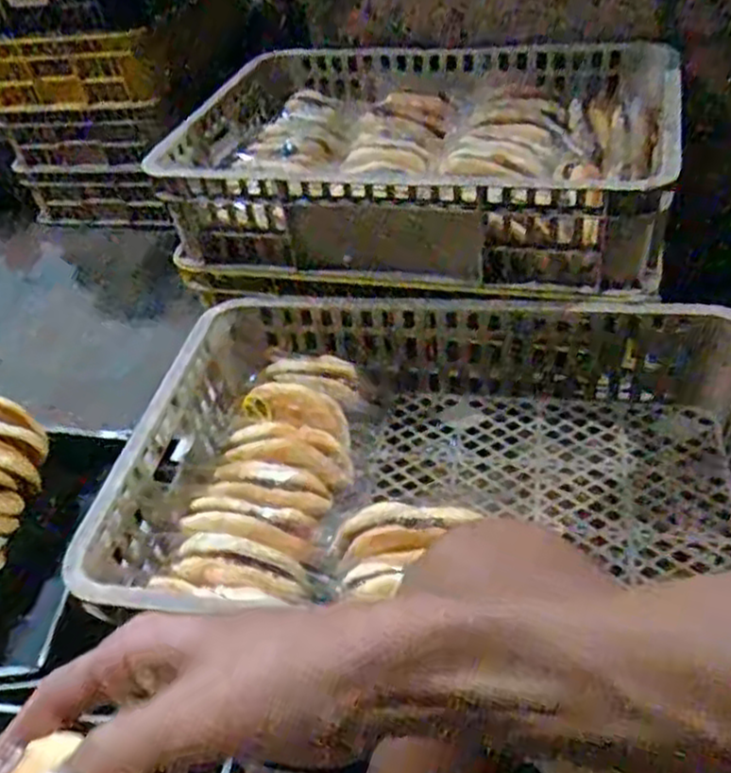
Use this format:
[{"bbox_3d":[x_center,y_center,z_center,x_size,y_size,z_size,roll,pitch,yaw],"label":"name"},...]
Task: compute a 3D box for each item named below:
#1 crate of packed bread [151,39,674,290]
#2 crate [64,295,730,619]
[{"bbox_3d":[0.077,-0.312,1.015,0.594,0.176,0.427,7,43,17],"label":"crate of packed bread"},{"bbox_3d":[0.081,0.092,0.772,0.613,0.140,0.446,4,42,13],"label":"crate"}]

